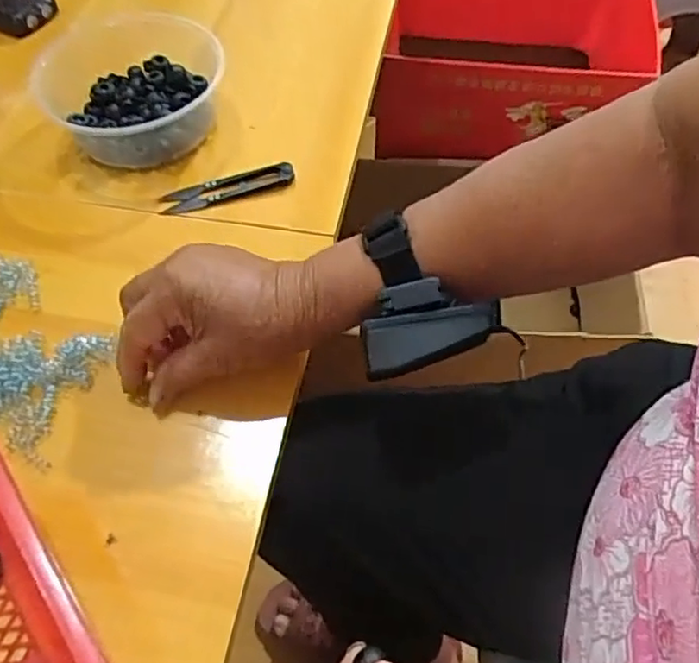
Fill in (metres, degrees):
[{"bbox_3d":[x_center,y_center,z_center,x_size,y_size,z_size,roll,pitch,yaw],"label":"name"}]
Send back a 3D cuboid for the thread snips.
[{"bbox_3d":[-0.093,-0.109,0.492,0.101,0.014,0.021,-15,59,-9],"label":"thread snips"}]

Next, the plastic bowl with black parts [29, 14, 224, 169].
[{"bbox_3d":[-0.174,-0.186,0.512,0.134,0.056,0.124,4,58,3],"label":"plastic bowl with black parts"}]

